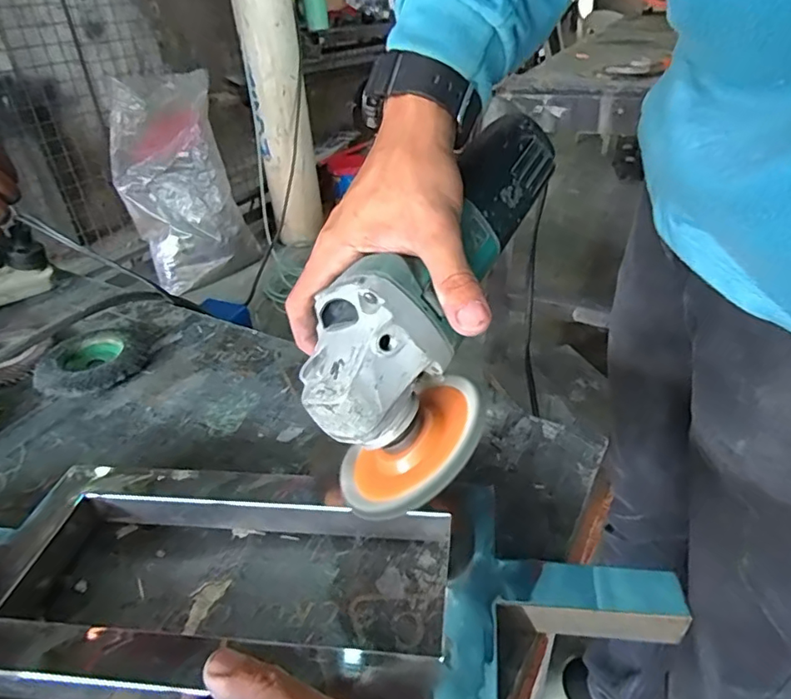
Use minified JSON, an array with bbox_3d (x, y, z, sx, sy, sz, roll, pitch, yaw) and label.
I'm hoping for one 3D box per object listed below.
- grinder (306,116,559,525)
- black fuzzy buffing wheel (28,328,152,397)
[{"bbox_3d":[0.029,-0.040,0.320,0.096,0.091,0.266,16,67,27],"label":"grinder"},{"bbox_3d":[-0.273,0.012,0.490,0.094,0.018,0.088,-2,33,1],"label":"black fuzzy buffing wheel"}]

